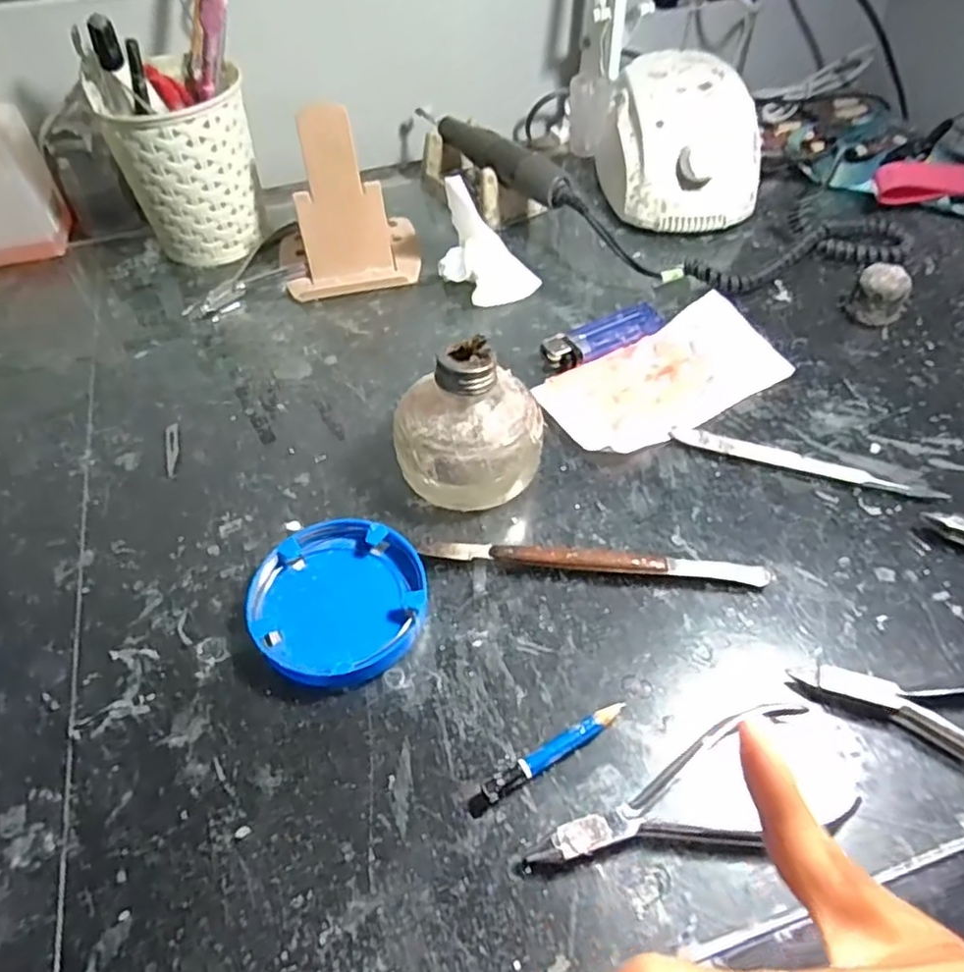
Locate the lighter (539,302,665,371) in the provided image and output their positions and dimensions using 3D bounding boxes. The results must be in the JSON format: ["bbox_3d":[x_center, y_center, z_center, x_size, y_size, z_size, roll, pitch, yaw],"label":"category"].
[{"bbox_3d":[0.076,-0.095,0.422,0.080,0.012,0.027,-23,55,-15],"label":"lighter"}]

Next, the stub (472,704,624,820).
[{"bbox_3d":[0.027,0.107,0.266,0.071,0.010,0.008,-26,56,-17],"label":"stub"}]

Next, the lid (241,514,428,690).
[{"bbox_3d":[-0.066,0.052,0.310,0.079,0.015,0.076,-1,52,1],"label":"lid"}]

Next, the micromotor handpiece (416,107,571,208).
[{"bbox_3d":[0.003,-0.254,0.507,0.024,0.022,0.176,-35,59,-23],"label":"micromotor handpiece"}]

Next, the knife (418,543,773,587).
[{"bbox_3d":[0.054,0.036,0.321,0.161,0.010,0.010,4,53,5],"label":"knife"}]

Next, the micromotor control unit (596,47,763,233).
[{"bbox_3d":[0.147,-0.259,0.507,0.102,0.082,0.126,-3,52,0],"label":"micromotor control unit"}]

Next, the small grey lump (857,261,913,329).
[{"bbox_3d":[0.254,-0.121,0.426,0.030,0.035,0.026,31,59,23],"label":"small grey lump"}]

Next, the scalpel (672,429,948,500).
[{"bbox_3d":[0.170,-0.012,0.357,0.135,0.005,0.010,16,54,13],"label":"scalpel"}]

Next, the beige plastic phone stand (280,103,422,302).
[{"bbox_3d":[-0.095,-0.192,0.452,0.096,0.100,0.077,-13,53,-8],"label":"beige plastic phone stand"}]

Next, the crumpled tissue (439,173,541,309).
[{"bbox_3d":[0.007,-0.157,0.440,0.063,0.067,0.050,8,53,8],"label":"crumpled tissue"}]

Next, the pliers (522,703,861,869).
[{"bbox_3d":[0.075,0.118,0.254,0.120,0.012,0.046,-11,53,-7],"label":"pliers"}]

